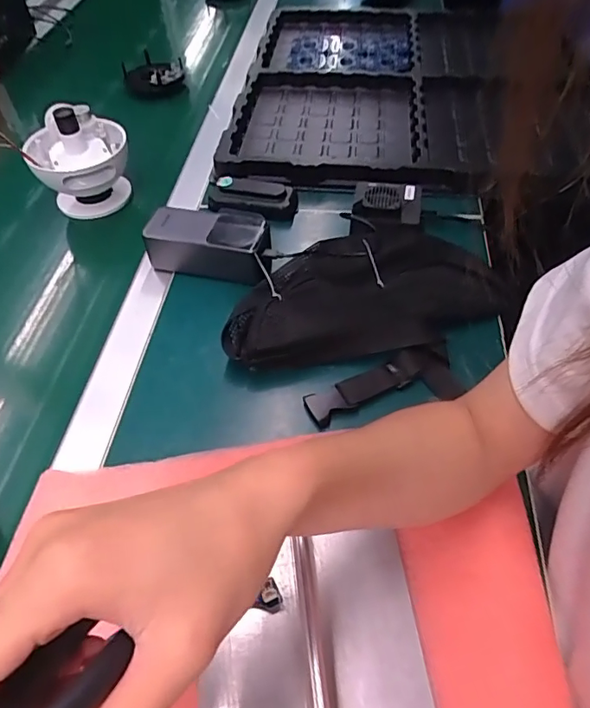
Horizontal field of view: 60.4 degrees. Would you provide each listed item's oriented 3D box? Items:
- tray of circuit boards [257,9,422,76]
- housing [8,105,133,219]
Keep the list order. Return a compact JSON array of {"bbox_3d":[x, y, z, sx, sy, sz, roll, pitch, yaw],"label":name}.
[{"bbox_3d":[0.084,-0.583,0.936,0.277,0.031,0.323,2,54,7],"label":"tray of circuit boards"},{"bbox_3d":[-0.260,-0.229,0.636,0.111,0.141,0.098,-20,55,-12],"label":"housing"}]

